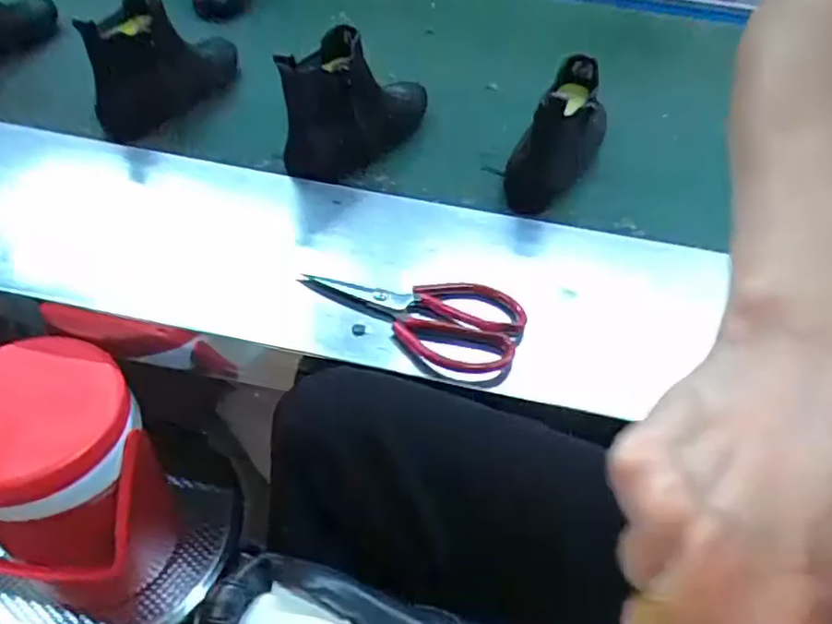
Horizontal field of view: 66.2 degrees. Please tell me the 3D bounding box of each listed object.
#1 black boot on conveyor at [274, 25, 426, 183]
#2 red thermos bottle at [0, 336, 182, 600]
[{"bbox_3d":[-0.069,-0.237,0.721,0.079,0.152,0.215,25,48,13],"label":"black boot on conveyor"},{"bbox_3d":[-0.308,0.156,0.570,0.145,0.249,0.151,11,46,-1],"label":"red thermos bottle"}]

